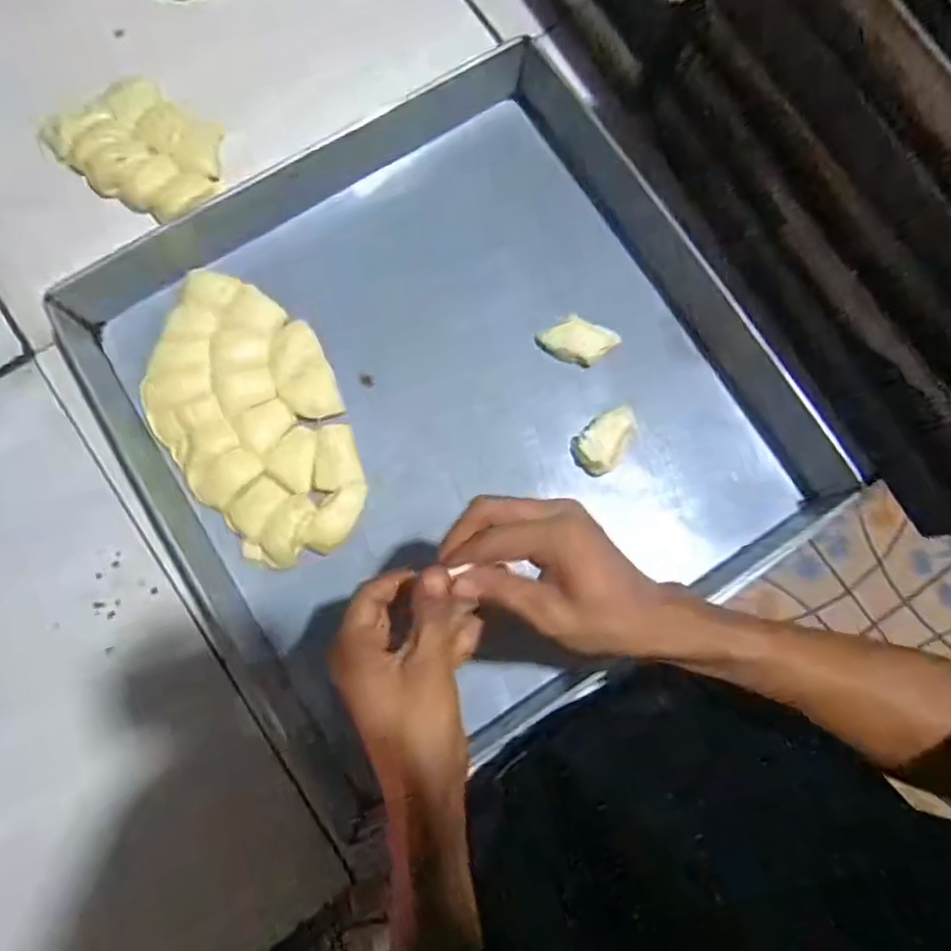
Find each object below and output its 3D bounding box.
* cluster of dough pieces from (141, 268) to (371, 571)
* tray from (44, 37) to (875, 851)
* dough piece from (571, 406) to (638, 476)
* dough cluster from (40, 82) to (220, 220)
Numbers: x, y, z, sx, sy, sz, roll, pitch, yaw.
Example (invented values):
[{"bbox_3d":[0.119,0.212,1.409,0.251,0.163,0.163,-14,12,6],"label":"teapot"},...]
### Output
[{"bbox_3d":[-0.181,-0.049,0.541,0.139,0.022,0.240,-23,81,-5],"label":"cluster of dough pieces"},{"bbox_3d":[-0.015,-0.053,0.547,0.498,0.062,0.492,-33,81,-6],"label":"tray"},{"bbox_3d":[0.106,-0.033,0.552,0.037,0.019,0.065,30,81,5],"label":"dough piece"},{"bbox_3d":[-0.293,-0.289,0.578,0.144,0.019,0.101,31,81,5],"label":"dough cluster"}]

